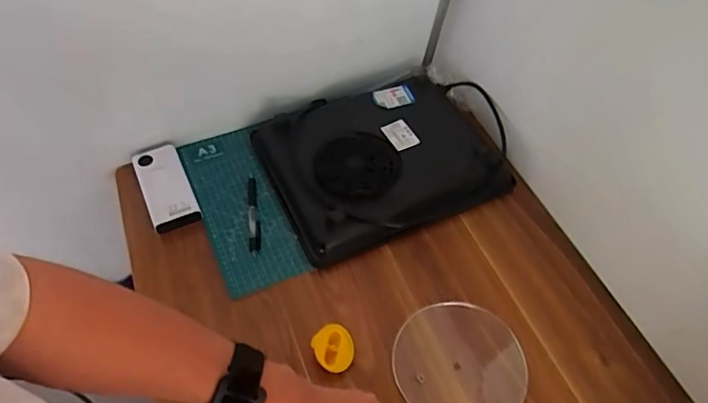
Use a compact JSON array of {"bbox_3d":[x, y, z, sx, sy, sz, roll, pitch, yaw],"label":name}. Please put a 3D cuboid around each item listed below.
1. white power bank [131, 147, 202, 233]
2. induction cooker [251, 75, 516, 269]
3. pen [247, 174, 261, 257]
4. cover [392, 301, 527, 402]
[{"bbox_3d":[-0.287,-0.022,0.782,0.068,0.030,0.146,-21,57,-18],"label":"white power bank"},{"bbox_3d":[0.047,-0.080,0.812,0.354,0.065,0.291,-19,57,-17],"label":"induction cooker"},{"bbox_3d":[-0.148,0.018,0.760,0.017,0.009,0.137,-5,54,-7],"label":"pen"},{"bbox_3d":[0.127,0.196,0.622,0.150,0.015,0.155,-3,53,4],"label":"cover"}]

